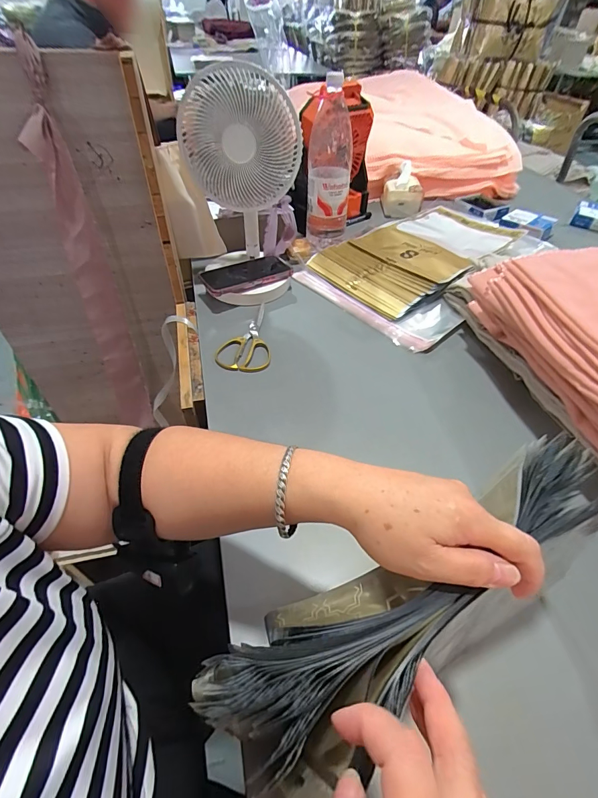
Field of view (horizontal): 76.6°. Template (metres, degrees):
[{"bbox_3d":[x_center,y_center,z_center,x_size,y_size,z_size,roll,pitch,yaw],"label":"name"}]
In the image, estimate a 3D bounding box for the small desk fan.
[{"bbox_3d":[-0.089,-0.349,0.660,0.171,0.323,0.163,-14,49,-14],"label":"small desk fan"}]

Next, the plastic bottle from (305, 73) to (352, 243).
[{"bbox_3d":[0.065,-0.492,0.813,0.093,0.278,0.104,5,47,4],"label":"plastic bottle"}]

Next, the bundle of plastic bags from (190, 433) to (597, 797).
[{"bbox_3d":[0.091,0.114,0.234,0.294,0.032,0.071,-23,52,-21],"label":"bundle of plastic bags"}]

